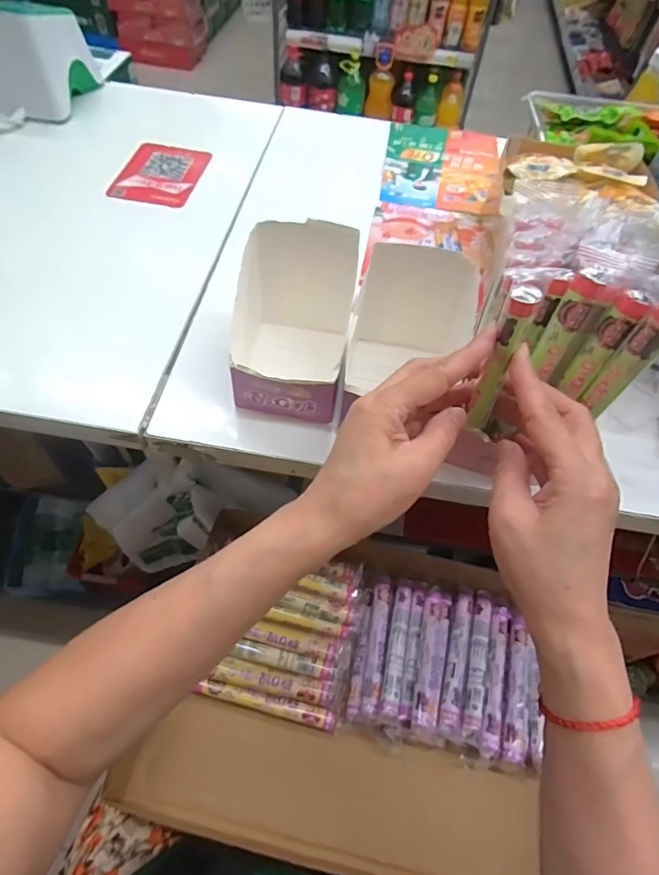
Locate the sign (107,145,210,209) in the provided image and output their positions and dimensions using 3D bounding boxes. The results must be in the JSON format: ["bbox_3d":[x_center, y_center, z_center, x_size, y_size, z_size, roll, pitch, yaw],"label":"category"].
[{"bbox_3d":[-0.196,-0.313,0.578,0.090,0.008,0.117,11,56,0],"label":"sign"}]

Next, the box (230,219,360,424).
[{"bbox_3d":[-0.033,-0.083,0.395,0.093,0.100,0.114,12,57,3],"label":"box"}]

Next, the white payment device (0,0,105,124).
[{"bbox_3d":[-0.363,-0.470,0.596,0.099,0.099,0.123,8,57,1],"label":"white payment device"}]

